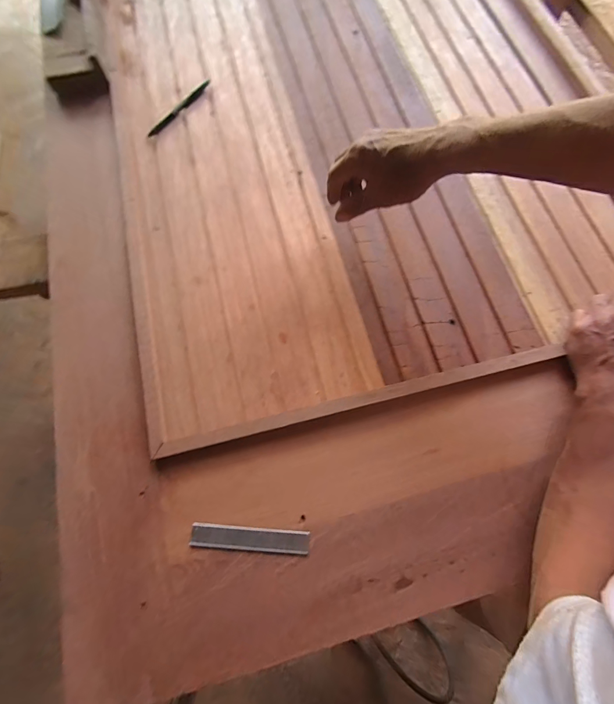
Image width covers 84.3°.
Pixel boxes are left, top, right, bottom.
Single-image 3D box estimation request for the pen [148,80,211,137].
[{"bbox_3d":[-0.201,-0.387,0.538,0.010,0.006,0.142,32,74,8],"label":"pen"}]

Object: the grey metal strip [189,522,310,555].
[{"bbox_3d":[-0.058,0.193,0.350,0.120,0.004,0.021,5,72,0],"label":"grey metal strip"}]

